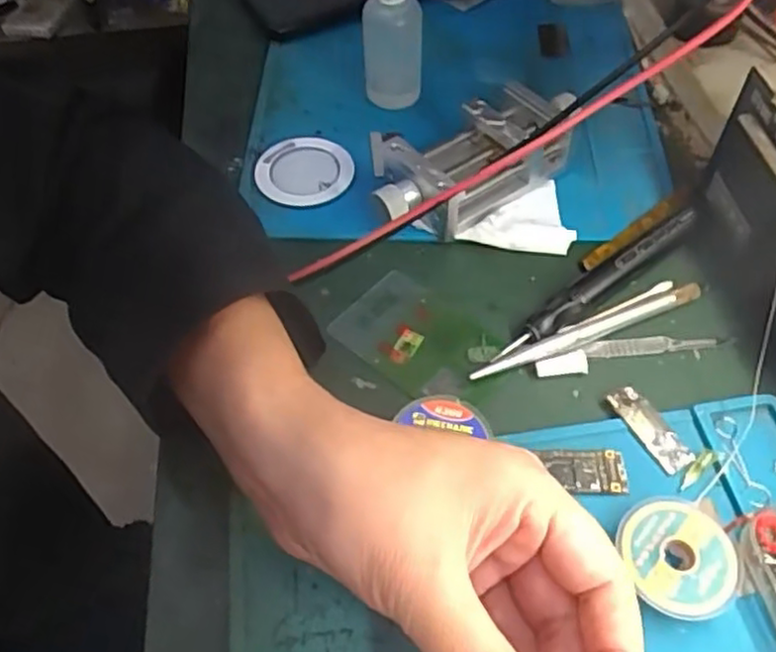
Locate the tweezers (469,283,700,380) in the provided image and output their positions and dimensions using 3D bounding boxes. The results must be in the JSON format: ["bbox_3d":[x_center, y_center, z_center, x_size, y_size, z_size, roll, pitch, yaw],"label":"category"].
[{"bbox_3d":[0.098,0.004,0.338,0.126,0.008,0.010,-19,55,-12],"label":"tweezers"}]

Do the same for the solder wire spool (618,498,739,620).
[{"bbox_3d":[0.111,0.089,0.268,0.042,0.011,0.043,-1,53,1],"label":"solder wire spool"}]

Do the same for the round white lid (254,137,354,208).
[{"bbox_3d":[-0.050,-0.092,0.412,0.058,0.005,0.052,-27,57,-17],"label":"round white lid"}]

